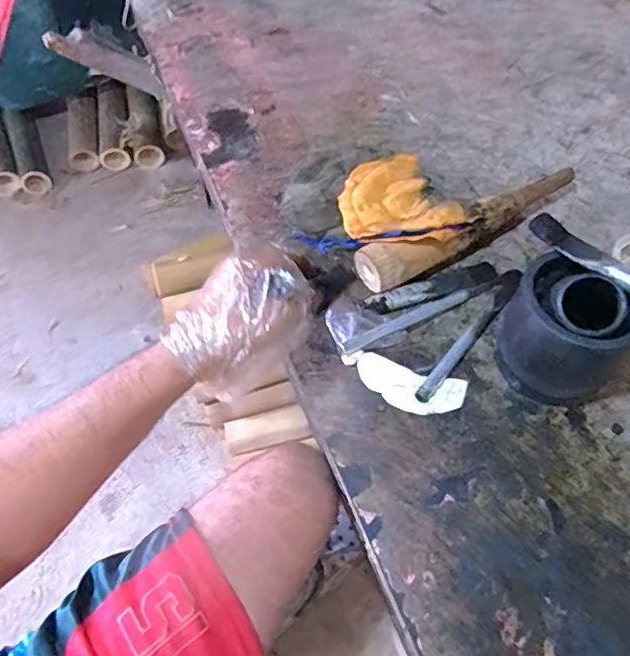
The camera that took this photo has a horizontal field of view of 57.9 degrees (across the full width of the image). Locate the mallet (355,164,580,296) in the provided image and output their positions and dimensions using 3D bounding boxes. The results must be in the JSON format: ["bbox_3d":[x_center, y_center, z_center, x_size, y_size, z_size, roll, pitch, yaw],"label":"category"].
[{"bbox_3d":[0.177,-0.112,0.618,0.283,0.060,0.049,-23,60,-13],"label":"mallet"}]

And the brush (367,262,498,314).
[{"bbox_3d":[0.127,-0.043,0.596,0.147,0.016,0.025,-20,59,-13],"label":"brush"}]

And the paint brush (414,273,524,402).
[{"bbox_3d":[0.159,0.002,0.564,0.020,0.011,0.192,32,62,19],"label":"paint brush"}]

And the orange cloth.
[{"bbox_3d":[0.084,-0.140,0.616,0.110,0.034,0.148,-15,58,-10],"label":"orange cloth"}]

